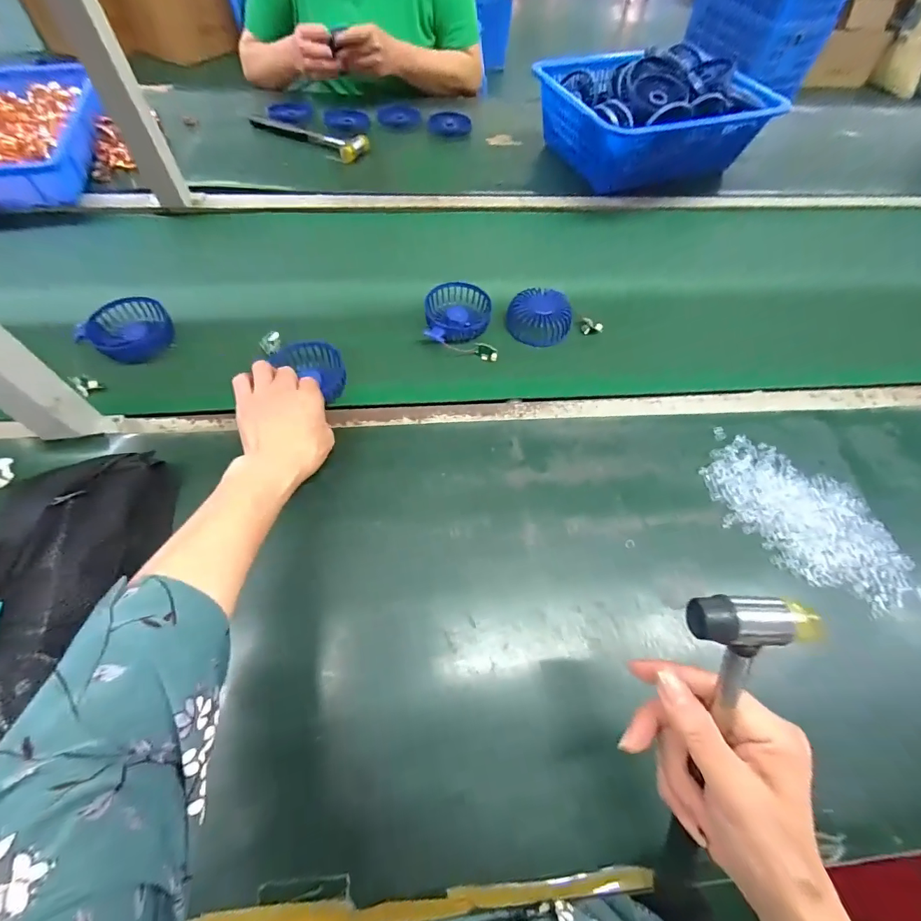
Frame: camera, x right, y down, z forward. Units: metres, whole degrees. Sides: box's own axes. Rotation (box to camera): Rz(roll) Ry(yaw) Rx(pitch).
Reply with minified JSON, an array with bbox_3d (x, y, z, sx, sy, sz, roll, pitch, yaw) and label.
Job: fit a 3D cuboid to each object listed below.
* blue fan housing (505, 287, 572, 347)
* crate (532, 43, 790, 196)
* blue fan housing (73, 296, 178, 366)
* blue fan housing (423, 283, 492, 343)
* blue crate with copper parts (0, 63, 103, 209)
[{"bbox_3d":[0.107,-0.196,0.582,0.086,0.034,0.089,13,61,3],"label":"blue fan housing"},{"bbox_3d":[0.325,-0.597,0.779,0.352,0.181,0.240,-17,63,-13],"label":"crate"},{"bbox_3d":[-0.401,-0.157,0.515,0.093,0.041,0.060,-30,67,-19],"label":"blue fan housing"},{"bbox_3d":[-0.003,-0.195,0.561,0.085,0.026,0.087,-1,61,-5],"label":"blue fan housing"},{"bbox_3d":[-0.734,-0.525,0.695,0.273,0.069,0.349,-18,64,-14],"label":"blue crate with copper parts"}]

